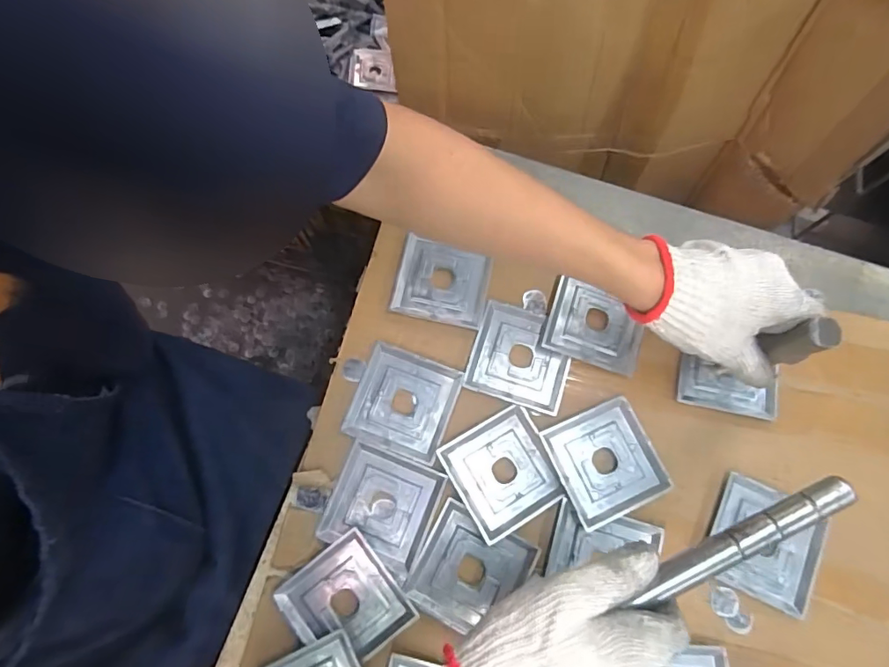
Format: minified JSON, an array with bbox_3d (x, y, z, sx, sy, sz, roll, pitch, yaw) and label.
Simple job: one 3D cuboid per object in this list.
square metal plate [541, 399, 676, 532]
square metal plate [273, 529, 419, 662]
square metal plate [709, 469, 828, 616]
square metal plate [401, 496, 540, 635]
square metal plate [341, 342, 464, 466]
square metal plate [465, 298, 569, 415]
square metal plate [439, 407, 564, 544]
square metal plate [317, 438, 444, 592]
[{"bbox_3d":[0.144,0.114,0.440,0.089,0.013,0.089,-22,77,-5],"label":"square metal plate"},{"bbox_3d":[-0.082,0.227,0.414,0.085,0.013,0.089,-37,79,-8],"label":"square metal plate"},{"bbox_3d":[0.274,0.179,0.419,0.085,0.013,0.091,23,78,6],"label":"square metal plate"},{"bbox_3d":[0.023,0.205,0.422,0.086,0.011,0.087,27,78,6],"label":"square metal plate"},{"bbox_3d":[-0.039,0.065,0.460,0.091,0.008,0.091,20,77,5],"label":"square metal plate"},{"bbox_3d":[0.073,0.021,0.470,0.090,0.007,0.091,17,77,4],"label":"square metal plate"},{"bbox_3d":[0.053,0.123,0.439,0.087,0.012,0.091,-29,78,-7],"label":"square metal plate"},{"bbox_3d":[-0.056,0.154,0.433,0.090,0.010,0.091,22,77,5],"label":"square metal plate"}]

